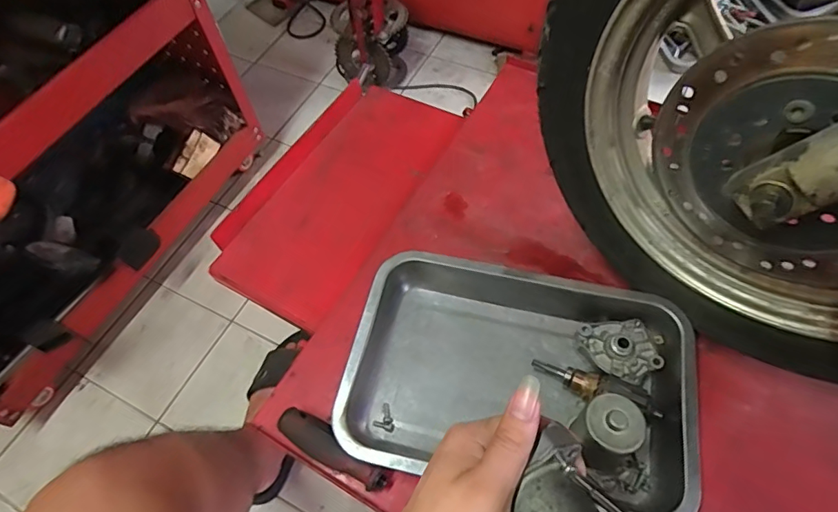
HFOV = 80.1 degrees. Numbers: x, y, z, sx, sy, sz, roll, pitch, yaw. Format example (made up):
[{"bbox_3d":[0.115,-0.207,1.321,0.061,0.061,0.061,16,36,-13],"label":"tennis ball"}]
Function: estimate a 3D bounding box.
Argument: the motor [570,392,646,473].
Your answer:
[{"bbox_3d":[0.161,0.155,0.429,0.051,0.066,0.052,-2,60,3],"label":"motor"}]

